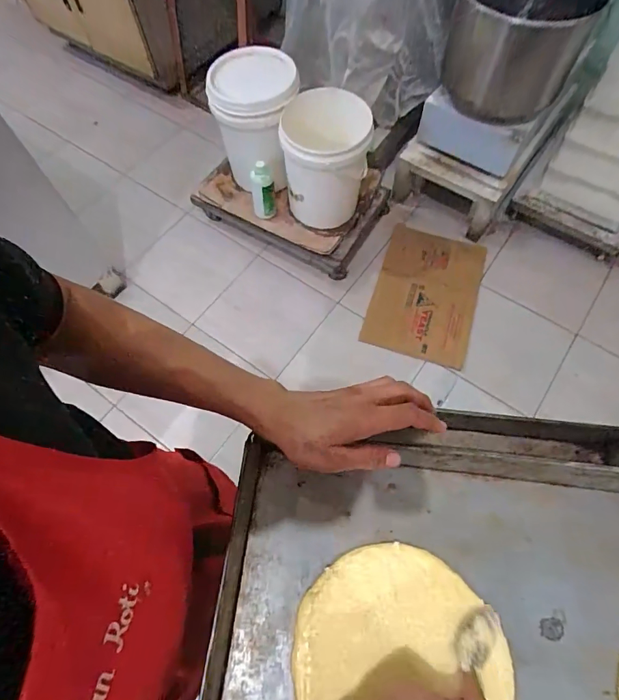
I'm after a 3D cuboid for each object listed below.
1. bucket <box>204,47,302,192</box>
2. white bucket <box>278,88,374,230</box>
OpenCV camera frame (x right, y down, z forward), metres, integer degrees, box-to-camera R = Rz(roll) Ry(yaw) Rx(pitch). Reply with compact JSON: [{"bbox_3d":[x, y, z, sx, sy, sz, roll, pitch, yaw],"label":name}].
[{"bbox_3d":[-0.187,-0.817,1.595,0.310,0.376,0.376,-8,65,-3],"label":"bucket"},{"bbox_3d":[0.057,-0.670,1.524,0.299,0.359,0.298,0,65,1],"label":"white bucket"}]

